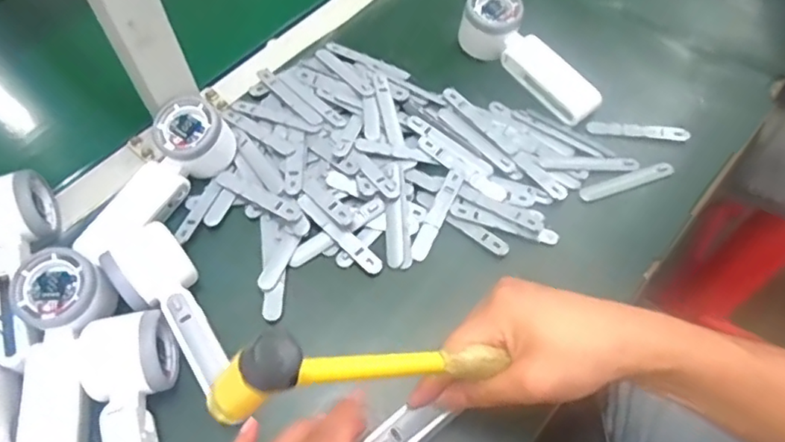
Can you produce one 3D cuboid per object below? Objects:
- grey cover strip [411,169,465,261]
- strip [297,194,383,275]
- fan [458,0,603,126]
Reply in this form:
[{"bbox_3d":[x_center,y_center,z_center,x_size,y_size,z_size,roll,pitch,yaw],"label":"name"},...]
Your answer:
[{"bbox_3d":[0.039,-0.005,0.521,0.016,0.011,0.089,22,61,14],"label":"grey cover strip"},{"bbox_3d":[-0.045,0.010,0.503,0.093,0.005,0.015,41,83,11],"label":"strip"},{"bbox_3d":[0.140,-0.167,0.595,0.051,0.057,0.161,-40,65,-21],"label":"fan"}]

